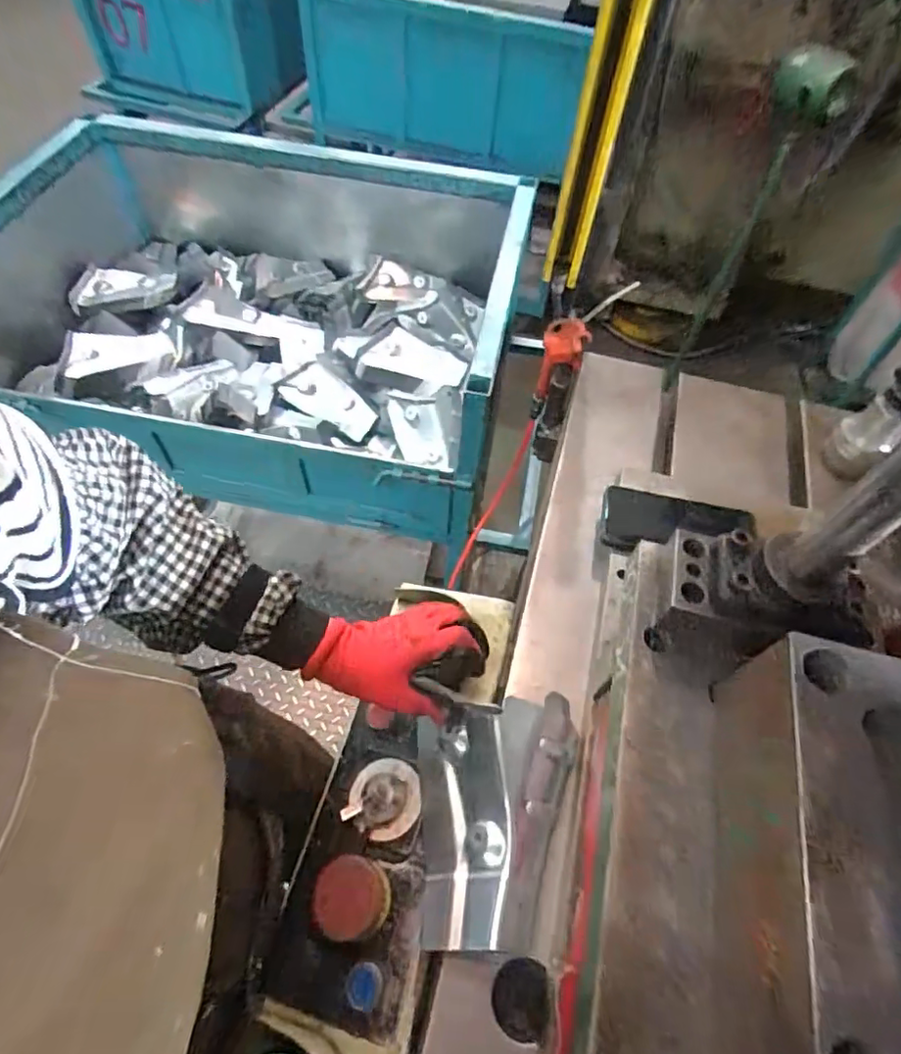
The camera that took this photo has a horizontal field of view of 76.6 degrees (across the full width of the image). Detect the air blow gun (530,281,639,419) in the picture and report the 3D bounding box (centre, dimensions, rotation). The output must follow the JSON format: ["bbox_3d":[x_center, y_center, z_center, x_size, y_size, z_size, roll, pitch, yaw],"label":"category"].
[{"bbox_3d":[0.193,-0.264,0.882,0.108,0.234,0.034,-13,59,-11],"label":"air blow gun"}]

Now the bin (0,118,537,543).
[{"bbox_3d":[-0.419,-0.464,1.222,1.059,0.390,0.665,17,58,8],"label":"bin"}]

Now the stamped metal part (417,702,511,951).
[{"bbox_3d":[0.011,0.244,0.479,0.089,0.035,0.175,-23,51,27],"label":"stamped metal part"}]

